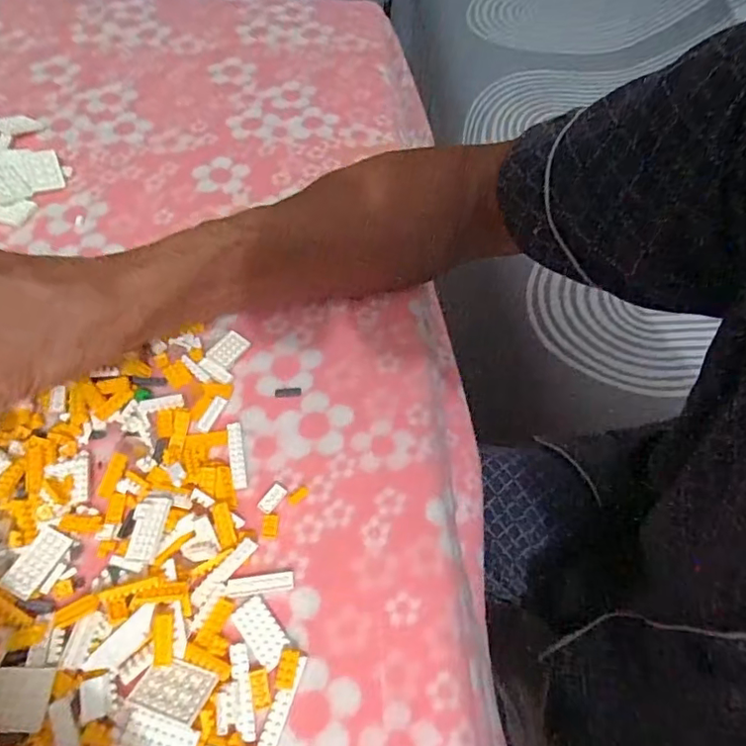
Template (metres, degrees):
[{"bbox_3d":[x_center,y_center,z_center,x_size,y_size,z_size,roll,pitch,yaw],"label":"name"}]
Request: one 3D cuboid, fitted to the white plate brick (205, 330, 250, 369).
[{"bbox_3d":[-0.091,-0.015,0.346,0.018,0.004,0.024,31,62,15],"label":"white plate brick"}]

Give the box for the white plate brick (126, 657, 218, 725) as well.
[{"bbox_3d":[-0.089,0.140,0.245,0.032,0.004,0.022,11,35,15],"label":"white plate brick"}]

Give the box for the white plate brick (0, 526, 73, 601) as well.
[{"bbox_3d":[-0.165,0.093,0.271,0.017,0.005,0.032,22,60,10],"label":"white plate brick"}]

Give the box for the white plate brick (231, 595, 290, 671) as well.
[{"bbox_3d":[-0.053,0.122,0.262,0.016,0.004,0.031,-33,66,-21],"label":"white plate brick"}]

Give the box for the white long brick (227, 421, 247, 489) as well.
[{"bbox_3d":[-0.077,0.046,0.312,0.008,0.004,0.040,-9,59,-9],"label":"white long brick"}]

